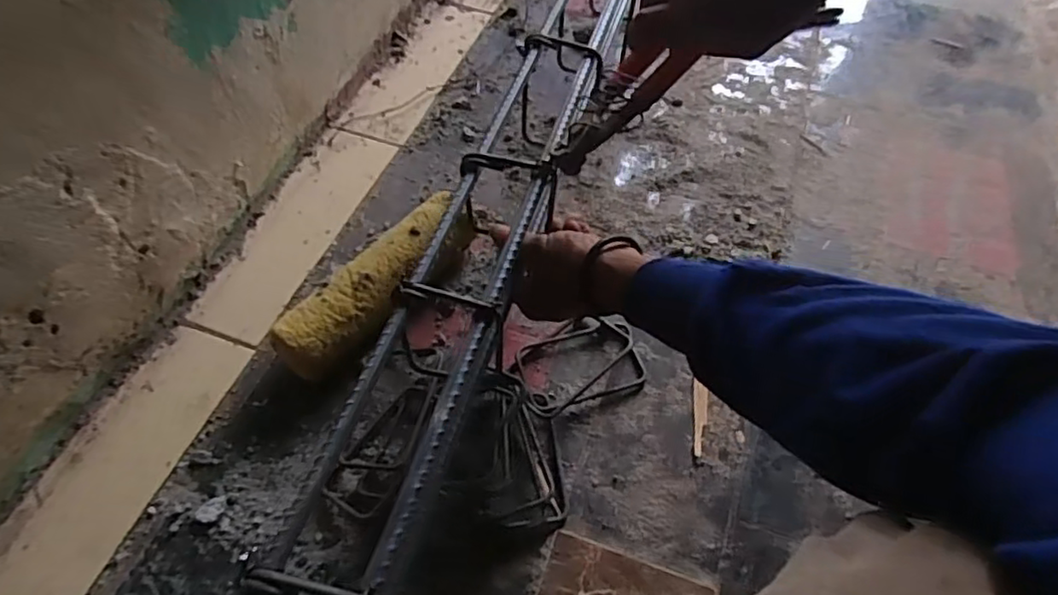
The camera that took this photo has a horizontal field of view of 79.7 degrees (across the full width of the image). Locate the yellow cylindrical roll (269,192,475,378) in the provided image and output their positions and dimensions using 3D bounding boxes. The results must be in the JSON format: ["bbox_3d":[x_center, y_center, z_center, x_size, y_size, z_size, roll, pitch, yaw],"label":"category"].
[{"bbox_3d":[-0.137,-0.011,0.608,0.066,0.067,0.228,36,63,20],"label":"yellow cylindrical roll"}]

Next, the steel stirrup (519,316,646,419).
[{"bbox_3d":[0.047,0.063,0.589,0.120,0.010,0.071,-16,71,-12],"label":"steel stirrup"}]

